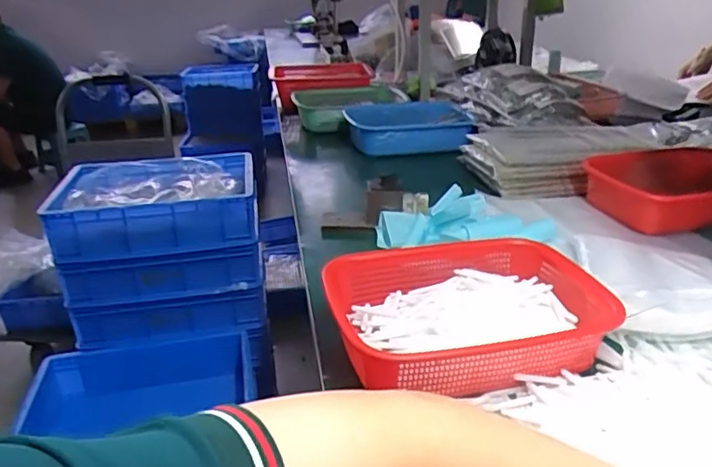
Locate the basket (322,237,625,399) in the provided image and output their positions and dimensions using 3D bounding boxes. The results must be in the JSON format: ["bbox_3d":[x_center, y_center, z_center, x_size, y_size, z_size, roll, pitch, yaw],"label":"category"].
[{"bbox_3d":[0.132,0.083,0.629,0.289,0.069,0.206,-9,26,-10],"label":"basket"}]

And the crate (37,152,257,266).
[{"bbox_3d":[-0.423,-0.068,1.231,0.394,0.122,0.275,-8,26,-11],"label":"crate"}]

